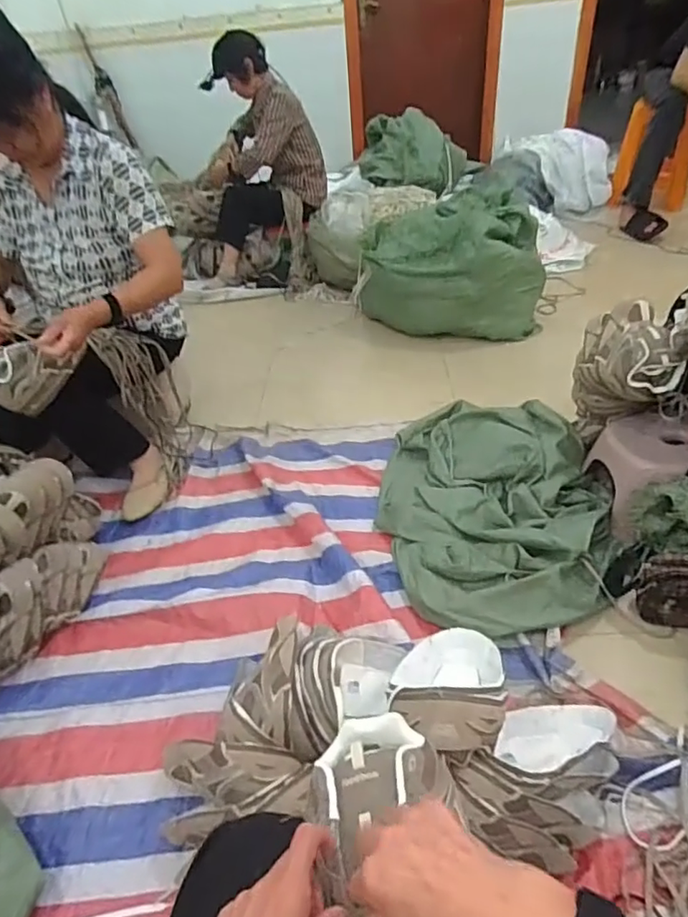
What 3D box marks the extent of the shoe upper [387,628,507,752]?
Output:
[{"bbox_3d":[0.157,0.338,0.835,0.155,0.071,0.236,4,5,13],"label":"shoe upper"}]

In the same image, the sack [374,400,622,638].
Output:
[{"bbox_3d":[0.330,0.089,1.222,0.483,0.124,0.625,0,38,7],"label":"sack"}]

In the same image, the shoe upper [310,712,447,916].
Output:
[{"bbox_3d":[0.034,0.328,0.433,0.120,0.048,0.257,-7,38,-1],"label":"shoe upper"}]

